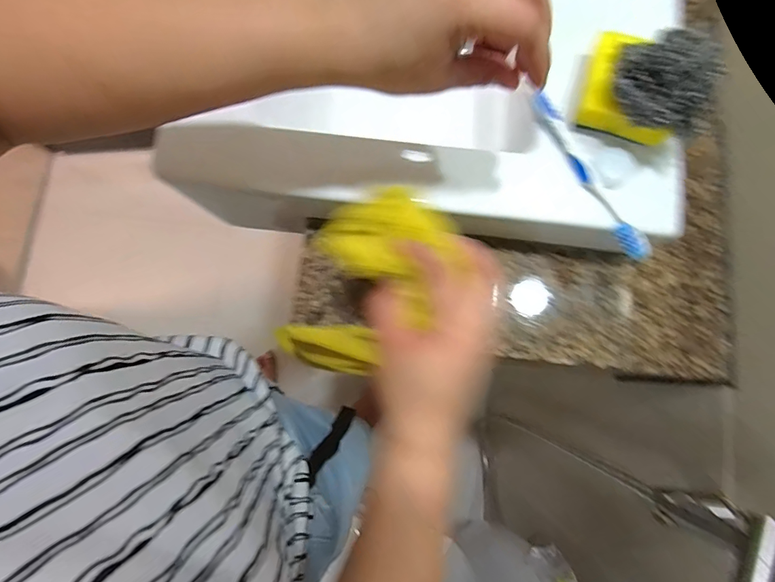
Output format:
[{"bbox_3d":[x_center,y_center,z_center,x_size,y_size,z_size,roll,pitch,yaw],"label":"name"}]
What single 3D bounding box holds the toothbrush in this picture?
[{"bbox_3d":[0.169,-0.098,0.355,0.018,0.012,0.163,-28,81,-5],"label":"toothbrush"}]

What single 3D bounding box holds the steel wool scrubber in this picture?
[{"bbox_3d":[0.205,-0.152,0.305,0.059,0.037,0.065,3,80,0],"label":"steel wool scrubber"}]

